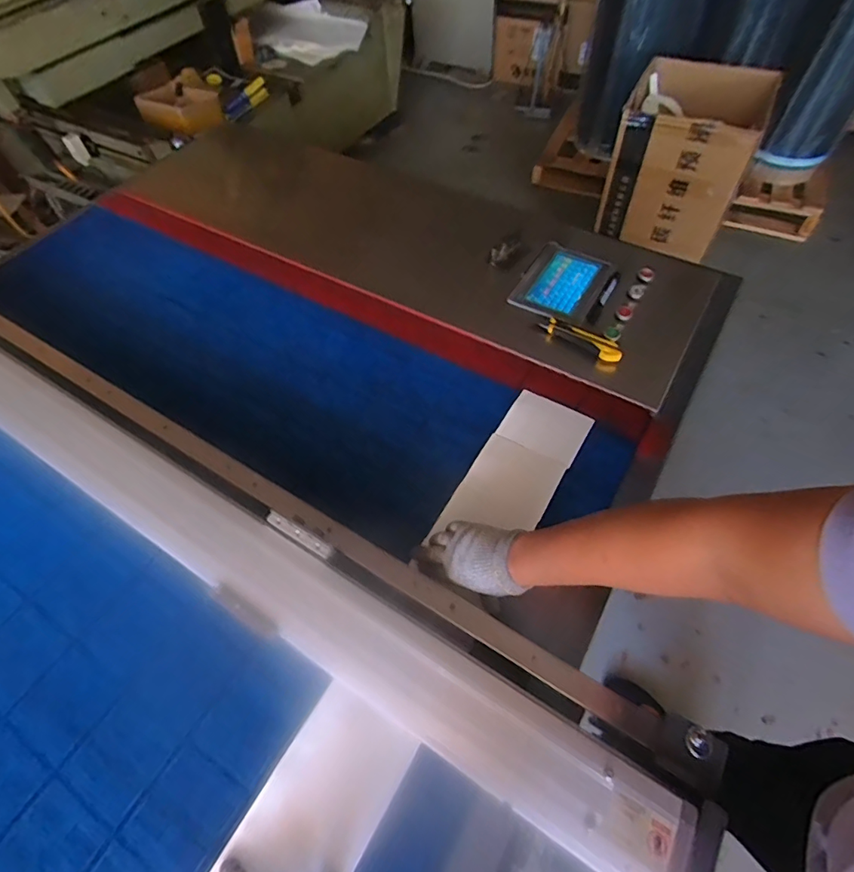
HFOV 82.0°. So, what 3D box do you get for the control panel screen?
[{"bbox_3d":[0.255,-0.290,0.923,0.140,0.028,0.191,26,63,18],"label":"control panel screen"}]

